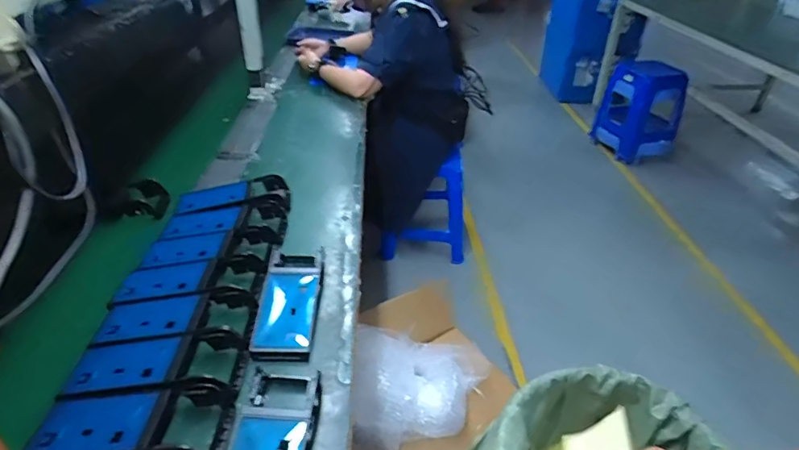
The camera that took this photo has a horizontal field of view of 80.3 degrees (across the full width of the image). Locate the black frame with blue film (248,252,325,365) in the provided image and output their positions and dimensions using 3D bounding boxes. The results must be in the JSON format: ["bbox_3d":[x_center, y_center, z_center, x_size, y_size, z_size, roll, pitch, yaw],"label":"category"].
[{"bbox_3d":[-0.161,0.106,0.700,0.079,0.034,0.211,1,36,0],"label":"black frame with blue film"}]

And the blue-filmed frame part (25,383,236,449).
[{"bbox_3d":[-0.298,0.223,0.526,0.202,0.038,0.082,0,36,-2],"label":"blue-filmed frame part"}]

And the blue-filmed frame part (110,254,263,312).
[{"bbox_3d":[-0.322,0.091,0.731,0.214,0.045,0.097,-1,36,-2],"label":"blue-filmed frame part"}]

